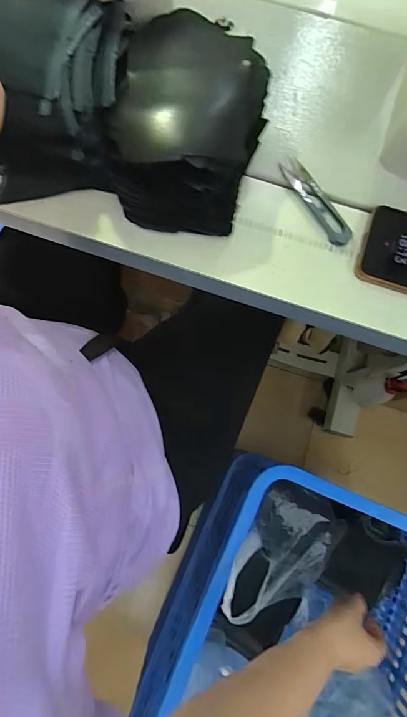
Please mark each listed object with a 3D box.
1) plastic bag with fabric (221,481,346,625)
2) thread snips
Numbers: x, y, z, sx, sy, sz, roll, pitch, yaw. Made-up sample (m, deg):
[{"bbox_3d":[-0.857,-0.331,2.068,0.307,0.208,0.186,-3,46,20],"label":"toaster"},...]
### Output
[{"bbox_3d":[0.108,0.265,0.478,0.127,0.104,0.181,44,81,7],"label":"plastic bag with fabric"},{"bbox_3d":[0.110,-0.149,0.344,0.023,0.014,0.096,-31,81,-6],"label":"thread snips"}]

